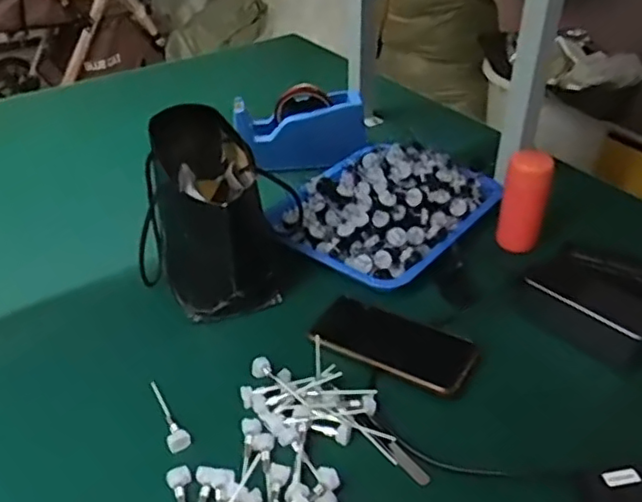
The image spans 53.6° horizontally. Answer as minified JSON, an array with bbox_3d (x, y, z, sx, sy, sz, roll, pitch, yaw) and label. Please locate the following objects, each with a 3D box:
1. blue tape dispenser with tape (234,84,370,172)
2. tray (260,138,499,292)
[{"bbox_3d":[-0.031,-0.183,0.952,0.187,0.093,0.093,-5,37,-7],"label":"blue tape dispenser with tape"},{"bbox_3d":[0.087,-0.074,0.803,0.215,0.071,0.268,30,46,33],"label":"tray"}]

